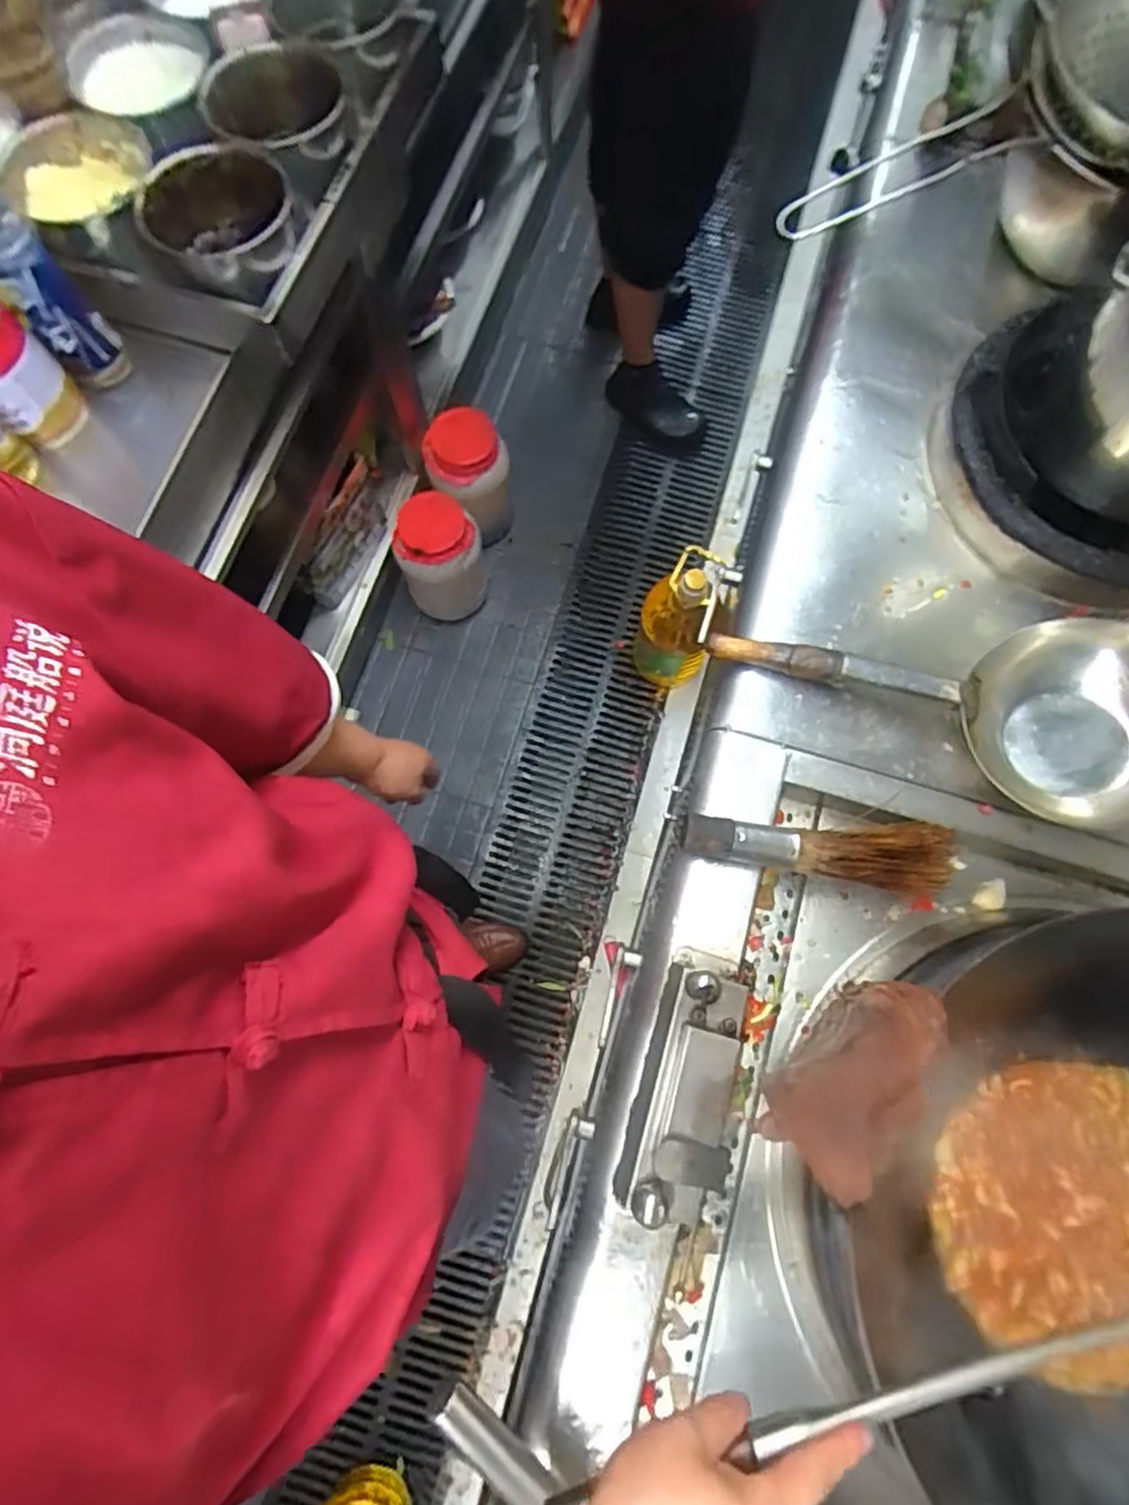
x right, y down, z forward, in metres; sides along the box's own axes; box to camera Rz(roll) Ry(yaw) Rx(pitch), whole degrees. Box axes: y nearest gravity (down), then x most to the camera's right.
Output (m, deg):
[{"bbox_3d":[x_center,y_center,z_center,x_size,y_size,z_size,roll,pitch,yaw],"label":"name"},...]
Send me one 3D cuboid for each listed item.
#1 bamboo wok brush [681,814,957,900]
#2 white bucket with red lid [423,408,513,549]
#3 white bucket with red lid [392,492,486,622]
[{"bbox_3d":[0.238,0.099,0.643,0.253,0.048,0.069,0,75,0],"label":"bamboo wok brush"},{"bbox_3d":[-0.200,-0.579,1.457,0.168,0.253,0.143,42,79,10],"label":"white bucket with red lid"},{"bbox_3d":[-0.259,-0.401,1.450,0.173,0.267,0.154,-13,76,-3],"label":"white bucket with red lid"}]

